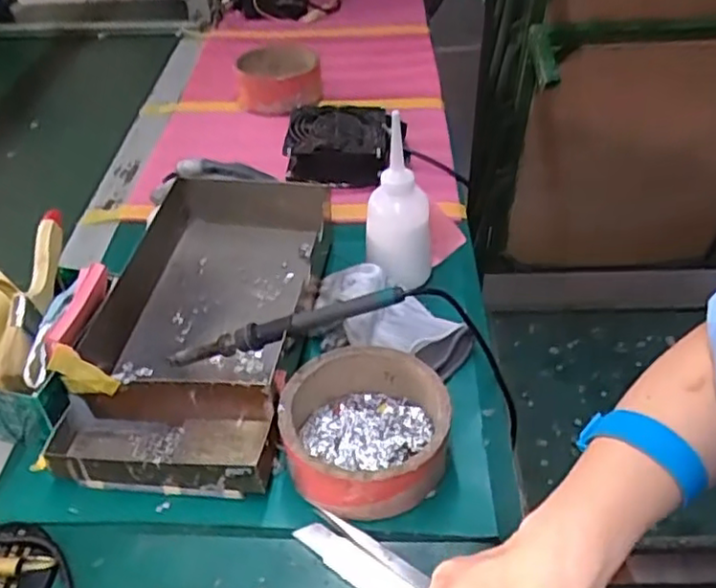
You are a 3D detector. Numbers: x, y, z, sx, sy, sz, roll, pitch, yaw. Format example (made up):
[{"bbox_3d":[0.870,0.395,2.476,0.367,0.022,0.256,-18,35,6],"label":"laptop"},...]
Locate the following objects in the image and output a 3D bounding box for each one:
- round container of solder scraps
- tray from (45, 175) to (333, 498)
[{"bbox_3d":[0.005,0.100,0.496,0.119,0.050,0.118,-2,41,1],"label":"round container of solder scraps"},{"bbox_3d":[-0.138,0.015,0.591,0.180,0.062,0.327,3,41,6],"label":"tray"}]

